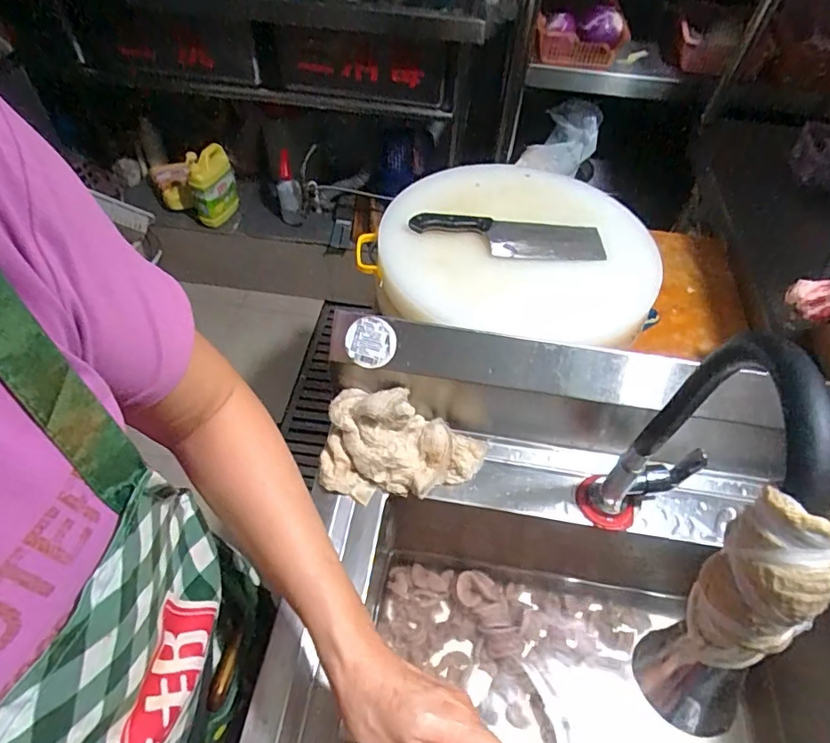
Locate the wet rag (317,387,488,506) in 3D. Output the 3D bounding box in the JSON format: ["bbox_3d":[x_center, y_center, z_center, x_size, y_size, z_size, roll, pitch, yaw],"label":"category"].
[{"bbox_3d":[-0.011,0.076,0.526,0.156,0.076,0.089,10,52,3],"label":"wet rag"}]

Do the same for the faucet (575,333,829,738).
[{"bbox_3d":[0.178,0.107,0.373,0.072,0.306,0.249,23,54,13],"label":"faucet"}]

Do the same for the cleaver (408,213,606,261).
[{"bbox_3d":[0.134,-0.193,0.771,0.274,0.025,0.069,2,52,-2],"label":"cleaver"}]

